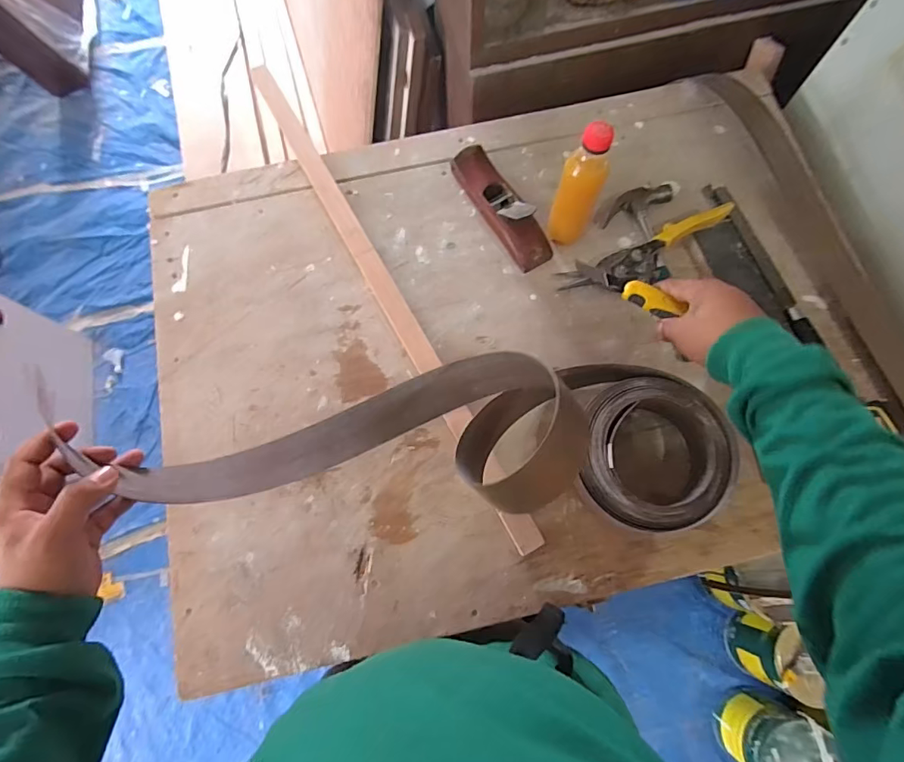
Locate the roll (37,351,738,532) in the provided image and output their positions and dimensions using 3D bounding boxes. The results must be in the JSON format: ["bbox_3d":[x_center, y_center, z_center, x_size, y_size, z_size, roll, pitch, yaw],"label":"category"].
[{"bbox_3d":[0.008,0.056,0.516,0.560,0.227,0.171,-1,75,9],"label":"roll"}]

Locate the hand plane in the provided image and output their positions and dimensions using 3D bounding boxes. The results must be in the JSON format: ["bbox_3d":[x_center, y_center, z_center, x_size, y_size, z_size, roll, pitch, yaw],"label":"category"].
[{"bbox_3d":[0.066,-0.239,0.654,0.054,0.050,0.197,-30,76,-6],"label":"hand plane"}]

